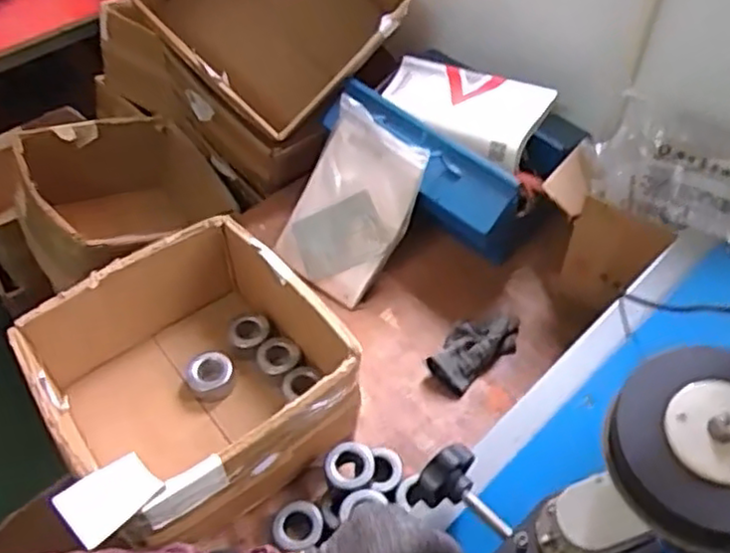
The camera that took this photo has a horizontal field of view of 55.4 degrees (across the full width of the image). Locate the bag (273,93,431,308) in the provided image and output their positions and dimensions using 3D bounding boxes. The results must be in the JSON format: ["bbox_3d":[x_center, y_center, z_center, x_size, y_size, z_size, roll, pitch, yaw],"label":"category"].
[{"bbox_3d":[-0.023,-0.113,1.092,0.181,0.032,0.266,35,101,23],"label":"bag"}]

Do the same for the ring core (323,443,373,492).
[{"bbox_3d":[-0.019,0.234,0.858,0.060,0.026,0.054,-8,51,-7],"label":"ring core"}]

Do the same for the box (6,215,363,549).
[{"bbox_3d":[-0.223,0.135,0.895,0.340,0.175,0.324,-31,57,-23],"label":"box"}]

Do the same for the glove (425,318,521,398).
[{"bbox_3d":[0.162,0.099,1.031,0.154,0.038,0.086,-37,60,-26],"label":"glove"}]

